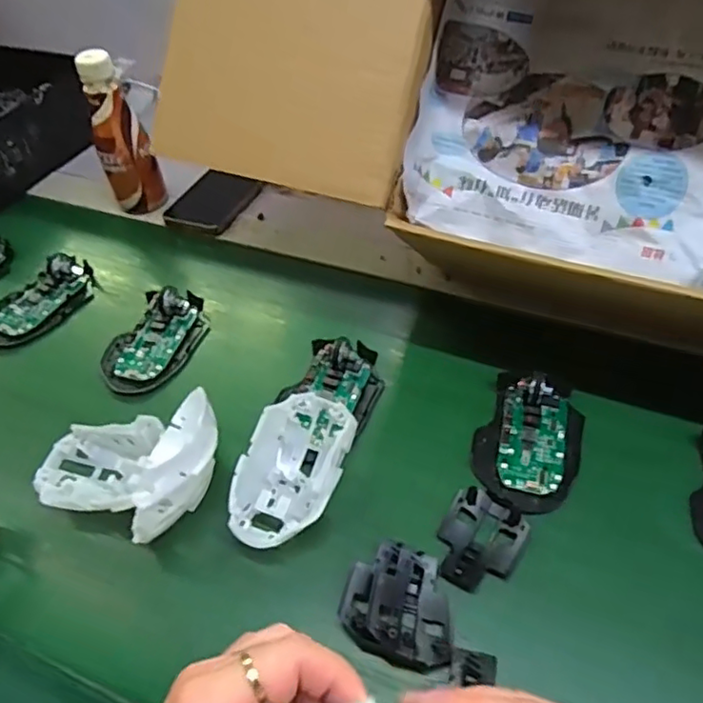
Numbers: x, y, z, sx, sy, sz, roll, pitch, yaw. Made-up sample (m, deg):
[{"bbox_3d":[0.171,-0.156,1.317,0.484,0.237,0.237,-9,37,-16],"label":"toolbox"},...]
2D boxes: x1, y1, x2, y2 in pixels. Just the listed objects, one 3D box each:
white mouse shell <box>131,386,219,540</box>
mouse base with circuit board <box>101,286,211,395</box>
[{"bbox_3d":[-0.110,0.081,0.411,0.032,0.074,0.101,11,50,13],"label":"white mouse shell"},{"bbox_3d":[-0.175,-0.013,0.531,0.067,0.029,0.110,19,53,20],"label":"mouse base with circuit board"}]

